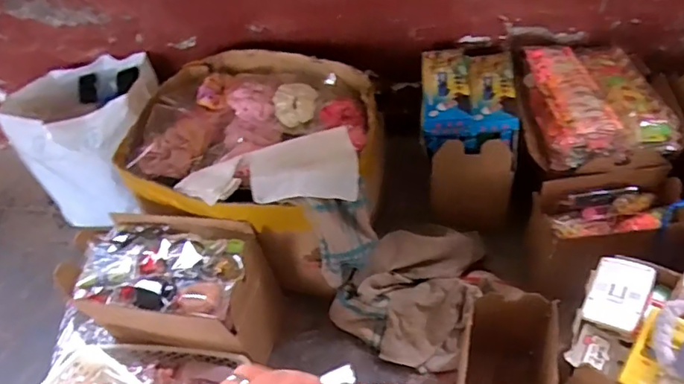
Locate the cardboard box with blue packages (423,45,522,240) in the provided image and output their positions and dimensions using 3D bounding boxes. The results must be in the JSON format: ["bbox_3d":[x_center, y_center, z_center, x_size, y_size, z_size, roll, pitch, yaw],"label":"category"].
[{"bbox_3d":[0.211,-0.088,0.909,0.147,0.222,0.207,2,49,8],"label":"cardboard box with blue packages"}]

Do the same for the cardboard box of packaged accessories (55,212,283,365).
[{"bbox_3d":[-0.243,0.147,0.776,0.262,0.181,0.145,6,49,12],"label":"cardboard box of packaged accessories"}]

